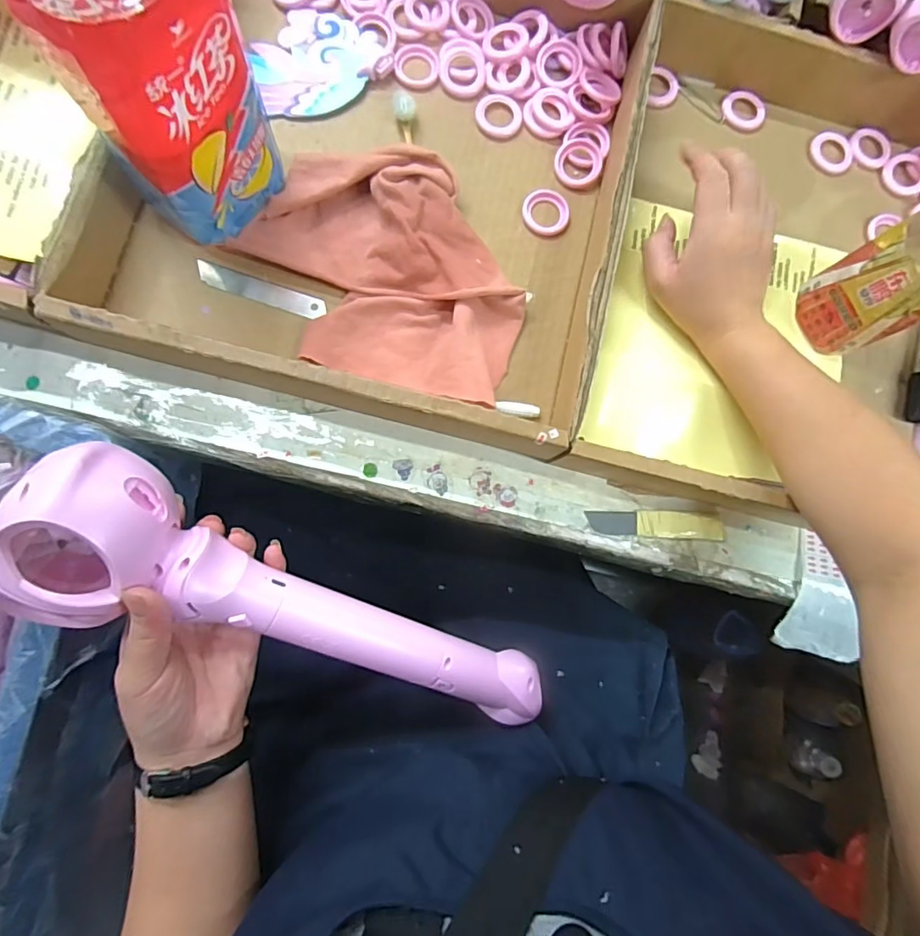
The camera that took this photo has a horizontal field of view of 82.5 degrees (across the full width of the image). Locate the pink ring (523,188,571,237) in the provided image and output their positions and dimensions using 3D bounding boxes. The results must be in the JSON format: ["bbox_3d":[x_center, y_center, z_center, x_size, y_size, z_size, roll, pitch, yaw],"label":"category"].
[{"bbox_3d":[0.069,-0.203,0.415,0.037,0.007,0.036,1,83,-5],"label":"pink ring"}]

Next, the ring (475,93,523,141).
[{"bbox_3d":[0.032,-0.284,0.423,0.036,0.004,0.037,1,83,-5],"label":"ring"}]

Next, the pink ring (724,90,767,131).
[{"bbox_3d":[0.244,-0.307,0.450,0.037,0.006,0.034,1,83,-5],"label":"pink ring"}]

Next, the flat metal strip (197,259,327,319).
[{"bbox_3d":[-0.146,-0.131,0.385,0.095,0.004,0.018,18,81,-3],"label":"flat metal strip"}]

